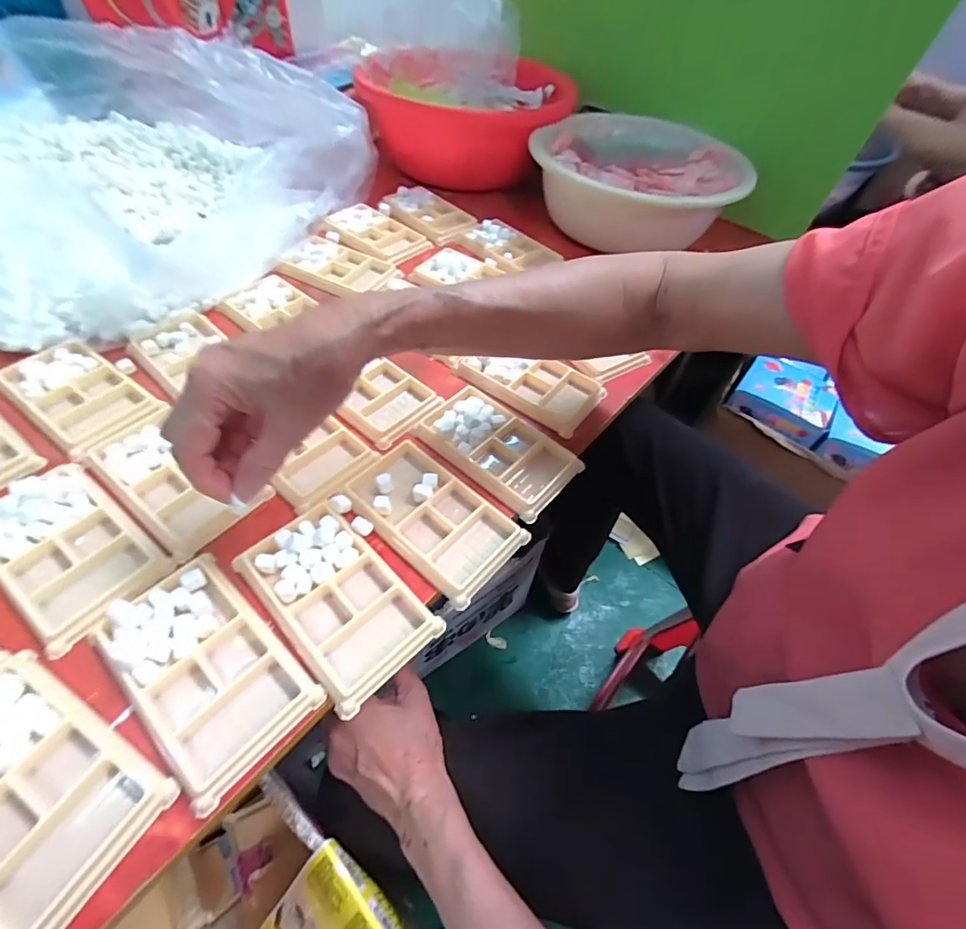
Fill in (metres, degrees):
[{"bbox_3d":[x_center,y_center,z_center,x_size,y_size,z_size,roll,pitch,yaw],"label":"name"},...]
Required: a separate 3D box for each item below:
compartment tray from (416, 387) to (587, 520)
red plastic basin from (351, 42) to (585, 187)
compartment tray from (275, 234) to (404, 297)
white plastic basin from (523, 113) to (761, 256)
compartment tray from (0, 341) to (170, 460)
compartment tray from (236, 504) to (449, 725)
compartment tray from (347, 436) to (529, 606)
[{"bbox_3d":[0.012,-0.018,0.406,0.134,0.012,0.077,37,59,20],"label":"compartment tray"},{"bbox_3d":[-0.026,-0.530,0.710,0.291,0.108,0.284,21,55,9],"label":"red plastic basin"},{"bbox_3d":[-0.171,-0.233,0.554,0.123,0.020,0.075,23,55,11],"label":"compartment tray"},{"bbox_3d":[0.196,-0.376,0.625,0.268,0.077,0.268,3,54,-4],"label":"white plastic basin"},{"bbox_3d":[-0.347,-0.059,0.404,0.139,0.015,0.072,34,58,18],"label":"compartment tray"},{"bbox_3d":[-0.098,0.086,0.318,0.079,0.011,0.132,-36,65,-27],"label":"compartment tray"},{"bbox_3d":[-0.038,0.038,0.364,0.134,0.016,0.082,38,59,20],"label":"compartment tray"}]

